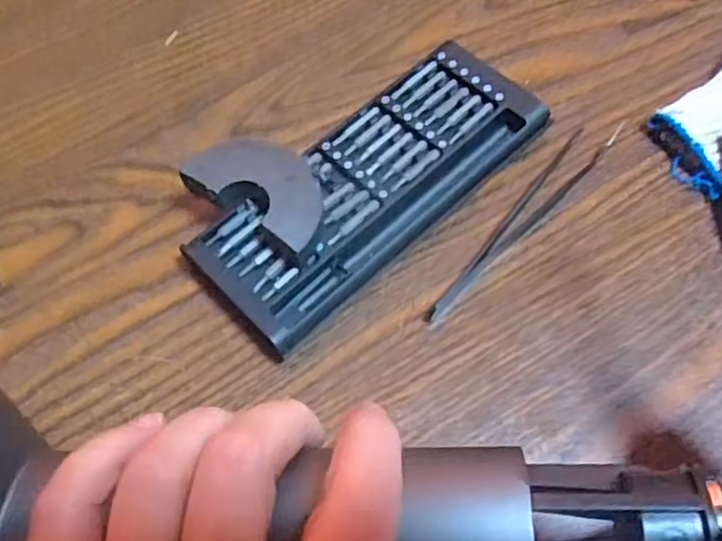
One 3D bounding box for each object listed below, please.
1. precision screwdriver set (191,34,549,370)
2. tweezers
[{"bbox_3d":[0.005,-0.034,0.298,0.153,0.016,0.062,-41,69,-16],"label":"precision screwdriver set"},{"bbox_3d":[0.067,-0.023,0.298,0.016,0.004,0.117,40,72,20],"label":"tweezers"}]

